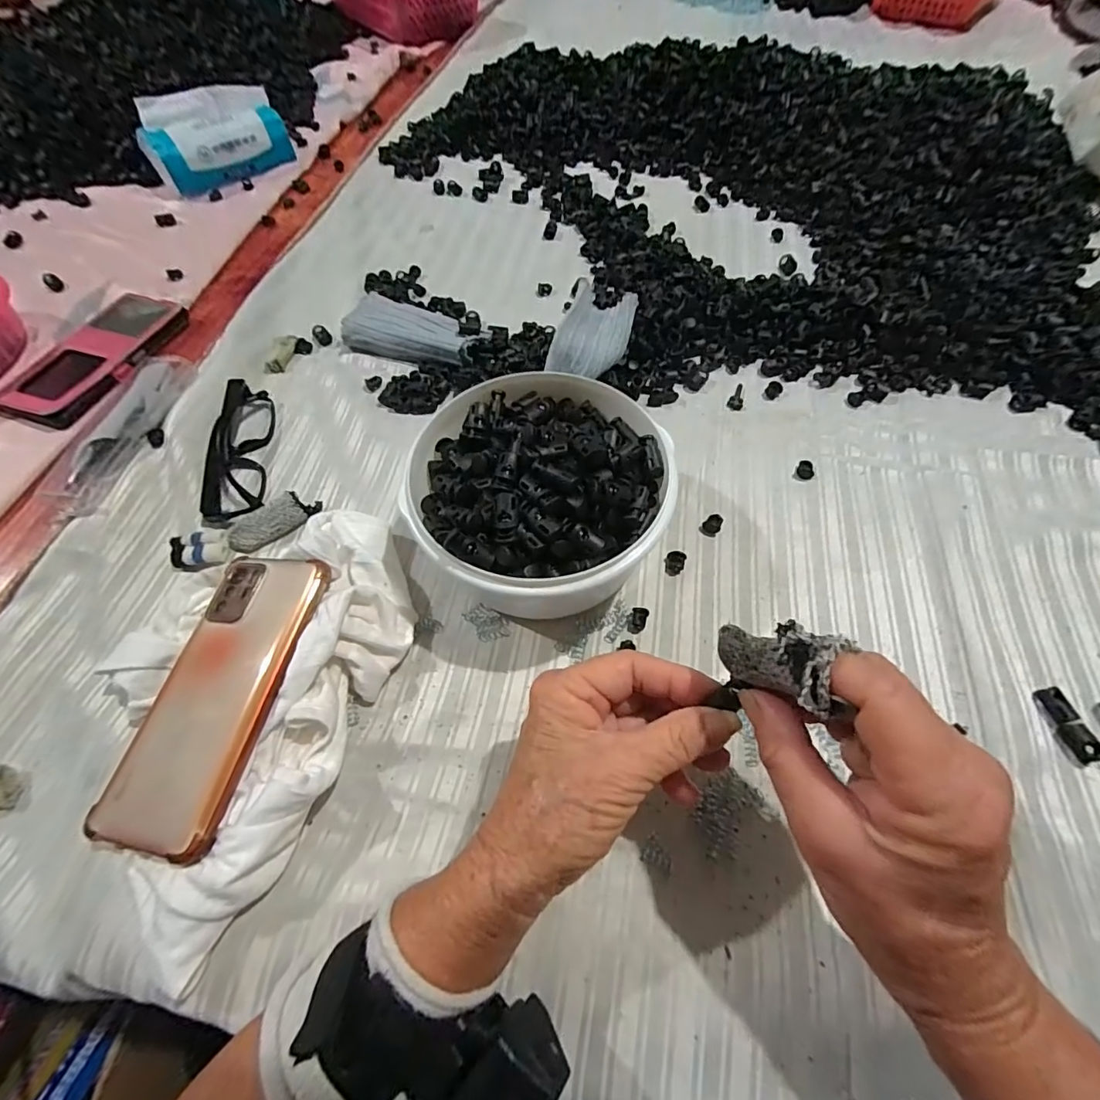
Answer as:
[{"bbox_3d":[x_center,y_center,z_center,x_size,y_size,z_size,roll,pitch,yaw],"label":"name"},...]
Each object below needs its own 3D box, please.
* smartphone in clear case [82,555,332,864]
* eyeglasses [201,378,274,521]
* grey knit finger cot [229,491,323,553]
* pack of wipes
[{"bbox_3d":[-0.186,0.076,0.273,0.075,0.008,0.157,2,61,16],"label":"smartphone in clear case"},{"bbox_3d":[-0.241,-0.083,0.381,0.031,0.026,0.134,-10,61,-3],"label":"eyeglasses"},{"bbox_3d":[-0.199,-0.021,0.352,0.062,0.019,0.026,-25,63,-11],"label":"grey knit finger cot"},{"bbox_3d":[-0.421,-0.520,0.616,0.164,0.074,0.082,-31,64,-14],"label":"pack of wipes"}]

